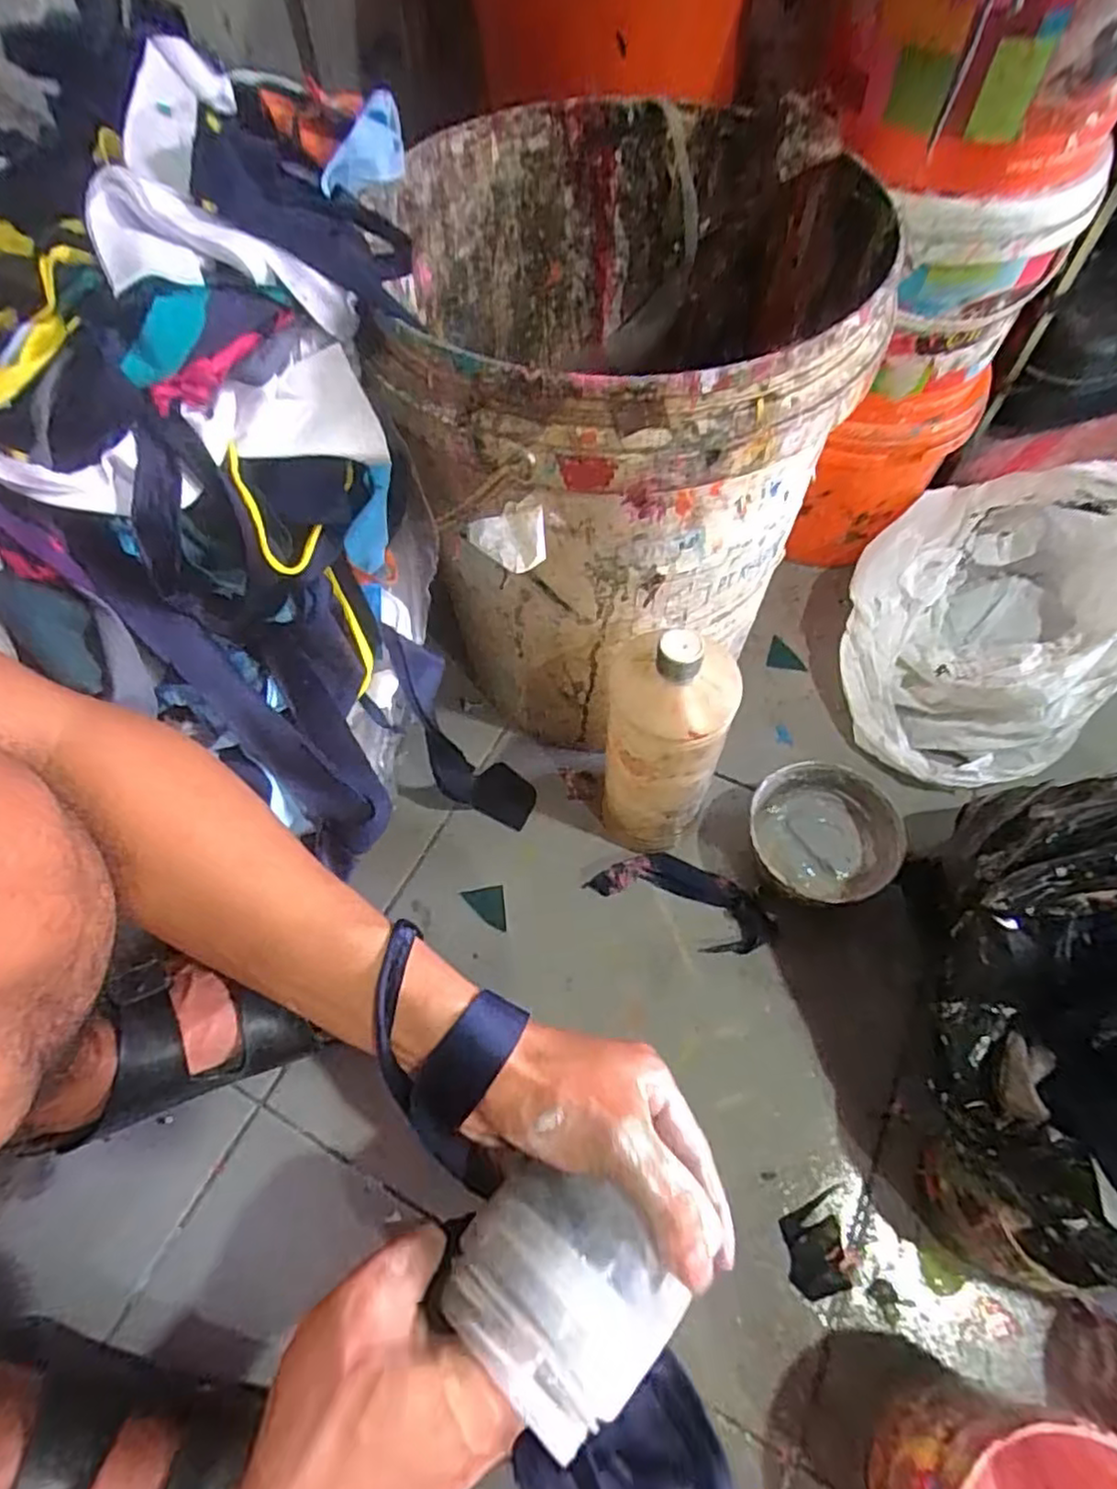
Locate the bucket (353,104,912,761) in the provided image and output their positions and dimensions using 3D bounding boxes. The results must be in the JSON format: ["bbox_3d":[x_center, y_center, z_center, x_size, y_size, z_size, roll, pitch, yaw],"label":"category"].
[{"bbox_3d":[0.039,-0.204,0.531,0.294,0.345,0.310,-1,60,1],"label":"bucket"}]

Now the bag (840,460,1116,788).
[{"bbox_3d":[0.397,-0.125,0.638,0.327,0.137,0.234,-40,67,-20],"label":"bag"}]

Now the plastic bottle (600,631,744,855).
[{"bbox_3d":[0.074,0.007,0.513,0.082,0.240,0.069,8,60,6],"label":"plastic bottle"}]

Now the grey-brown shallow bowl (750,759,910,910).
[{"bbox_3d":[0.206,0.077,0.561,0.114,0.064,0.107,-1,60,1],"label":"grey-brown shallow bowl"}]

